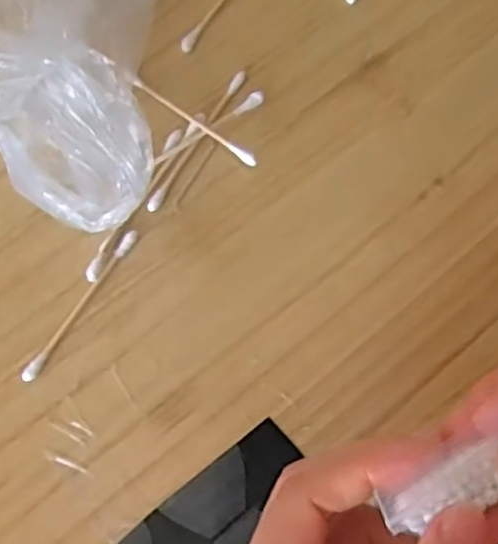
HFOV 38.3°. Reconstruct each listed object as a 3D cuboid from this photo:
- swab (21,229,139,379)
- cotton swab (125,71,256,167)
[{"bbox_3d":[-0.068,0.013,0.290,0.006,0.004,0.072,35,81,5],"label":"swab"},{"bbox_3d":[-0.024,-0.064,0.300,0.067,0.009,0.005,37,81,5],"label":"cotton swab"}]

